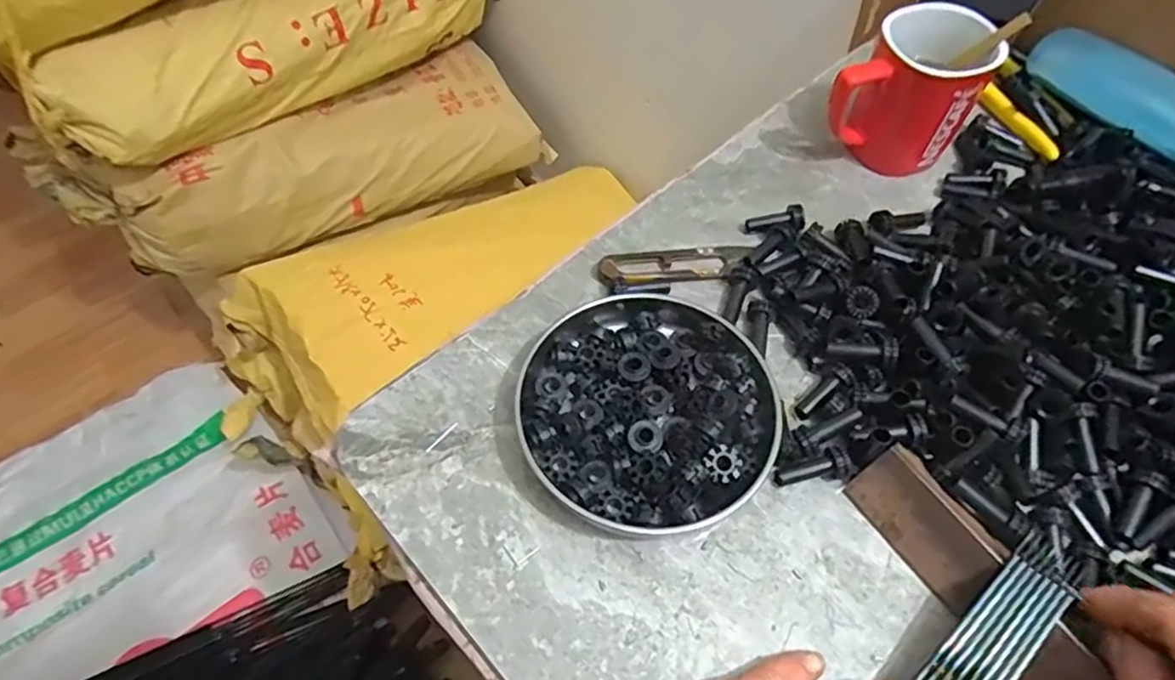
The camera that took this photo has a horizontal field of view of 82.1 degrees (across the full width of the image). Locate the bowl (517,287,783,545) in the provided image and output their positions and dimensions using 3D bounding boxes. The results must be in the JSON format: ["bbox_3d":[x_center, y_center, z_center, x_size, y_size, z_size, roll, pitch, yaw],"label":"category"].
[{"bbox_3d":[0.036,0.035,0.376,0.138,0.023,0.140,0,59,-1],"label":"bowl"}]

